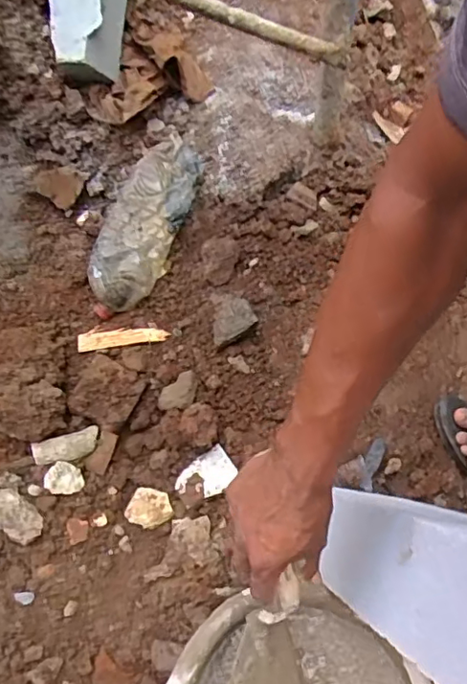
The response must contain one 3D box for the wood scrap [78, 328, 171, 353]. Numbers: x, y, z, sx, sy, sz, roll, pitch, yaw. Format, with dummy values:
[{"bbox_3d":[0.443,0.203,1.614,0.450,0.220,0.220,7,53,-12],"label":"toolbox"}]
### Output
[{"bbox_3d":[-0.177,-0.007,0.909,0.142,0.013,0.029,-7,68,0],"label":"wood scrap"}]

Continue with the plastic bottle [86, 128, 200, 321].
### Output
[{"bbox_3d":[-0.146,-0.189,0.938,0.118,0.068,0.309,20,72,10],"label":"plastic bottle"}]

